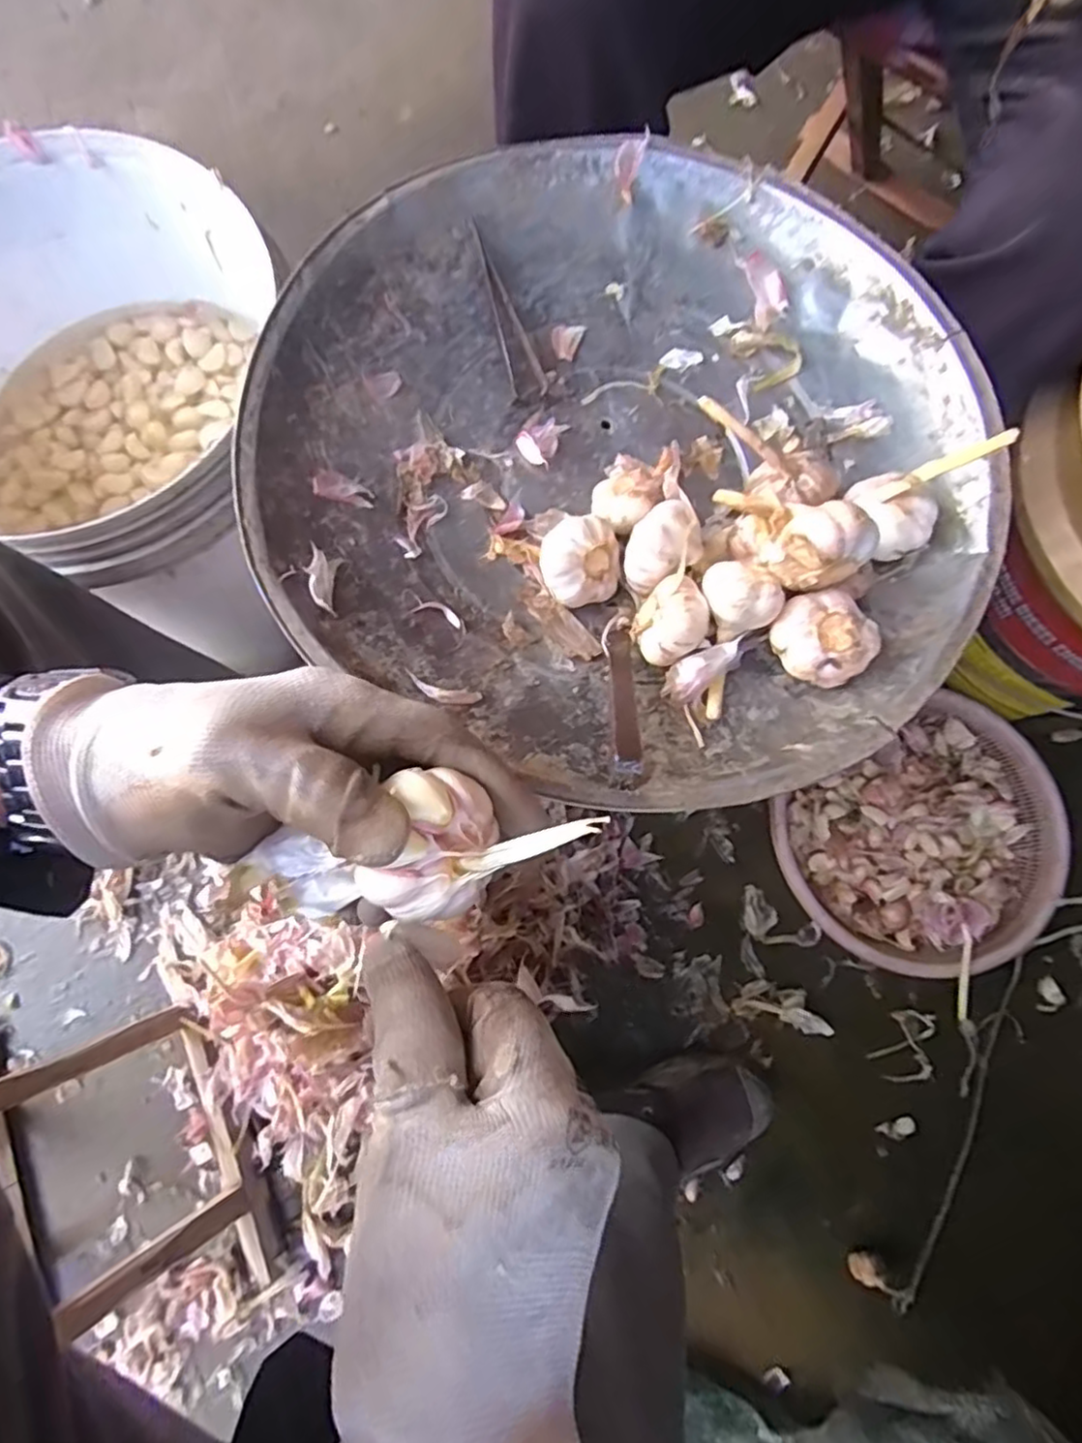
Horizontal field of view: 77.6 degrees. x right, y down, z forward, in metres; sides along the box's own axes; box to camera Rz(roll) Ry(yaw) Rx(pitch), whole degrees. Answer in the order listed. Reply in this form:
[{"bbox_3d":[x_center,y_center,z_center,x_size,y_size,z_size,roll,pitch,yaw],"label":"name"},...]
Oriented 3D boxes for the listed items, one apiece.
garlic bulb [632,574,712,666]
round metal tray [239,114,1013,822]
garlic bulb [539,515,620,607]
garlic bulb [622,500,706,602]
[{"bbox_3d":[0.069,-0.051,0.362,0.036,0.038,0.042,31,78,7],"label":"garlic bulb"},{"bbox_3d":[0.055,-0.160,0.386,0.387,0.069,0.392,0,77,0],"label":"round metal tray"},{"bbox_3d":[0.021,-0.089,0.376,0.044,0.035,0.041,0,77,0],"label":"garlic bulb"},{"bbox_3d":[0.067,-0.095,0.370,0.034,0.034,0.047,40,80,9],"label":"garlic bulb"}]

